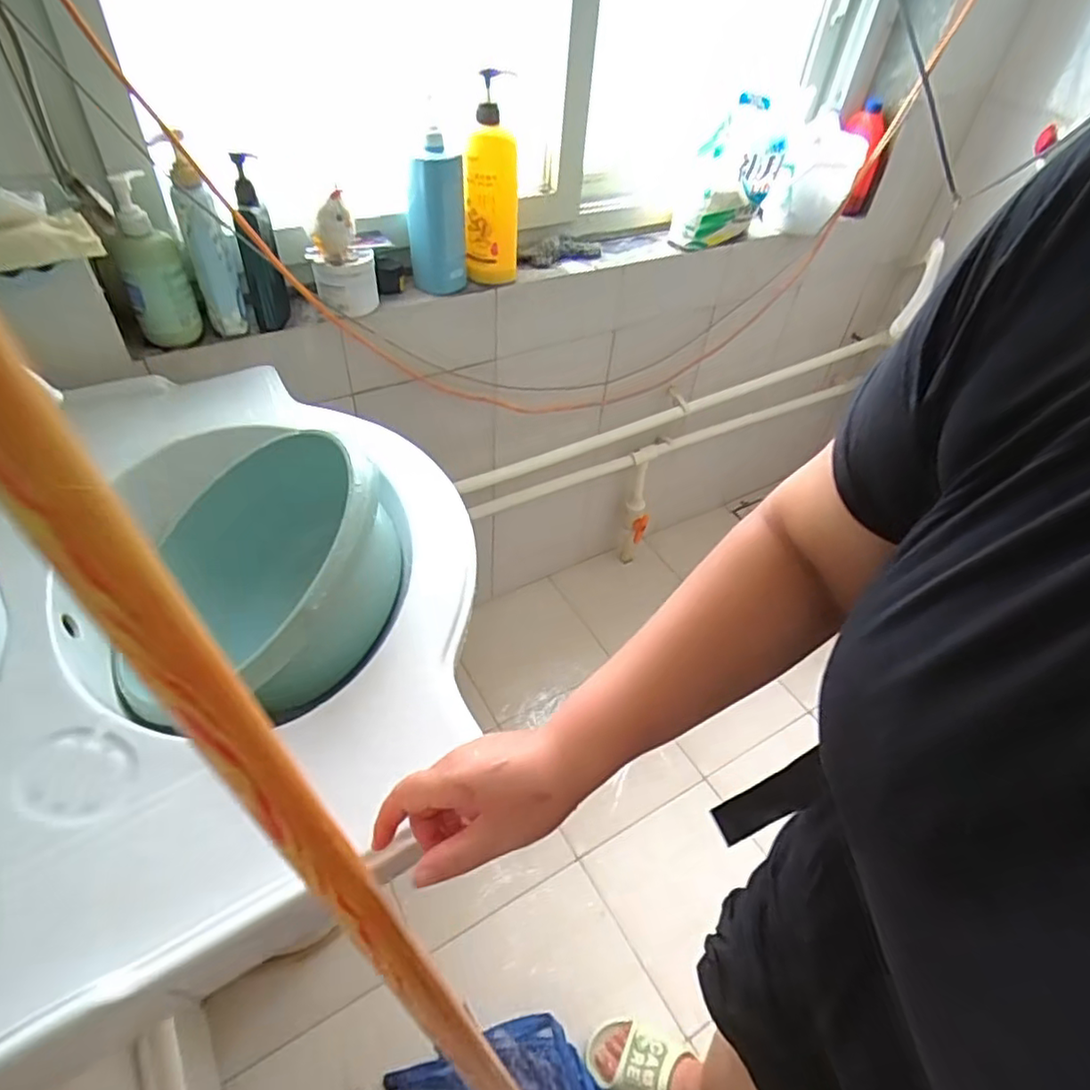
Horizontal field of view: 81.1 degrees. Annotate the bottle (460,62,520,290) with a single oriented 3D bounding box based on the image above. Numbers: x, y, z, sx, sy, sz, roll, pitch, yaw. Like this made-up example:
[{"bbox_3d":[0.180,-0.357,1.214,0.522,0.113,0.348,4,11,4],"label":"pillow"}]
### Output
[{"bbox_3d":[-0.076,-0.504,0.910,0.077,0.239,0.061,2,46,-4],"label":"bottle"}]

